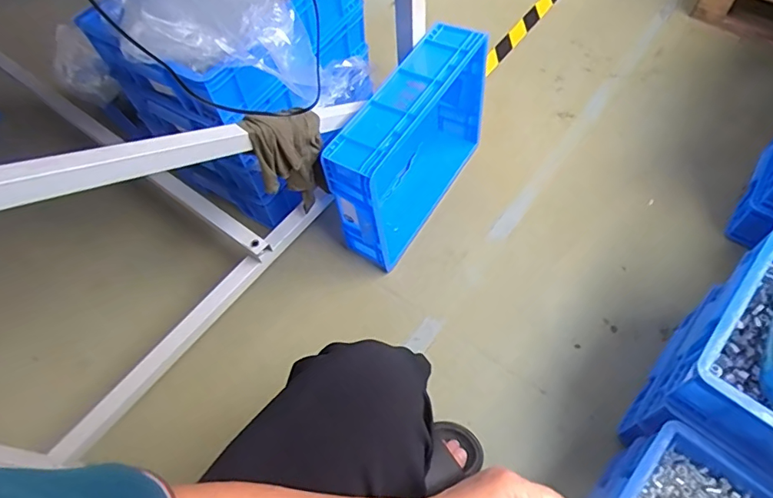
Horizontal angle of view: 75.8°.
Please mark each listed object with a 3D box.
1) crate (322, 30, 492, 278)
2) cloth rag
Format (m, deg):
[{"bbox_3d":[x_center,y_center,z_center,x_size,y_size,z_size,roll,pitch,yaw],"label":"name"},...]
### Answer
[{"bbox_3d":[0.049,-0.203,0.999,0.131,0.306,0.412,28,65,18],"label":"crate"},{"bbox_3d":[-0.151,-0.144,0.820,0.057,0.224,0.134,35,67,21],"label":"cloth rag"}]

